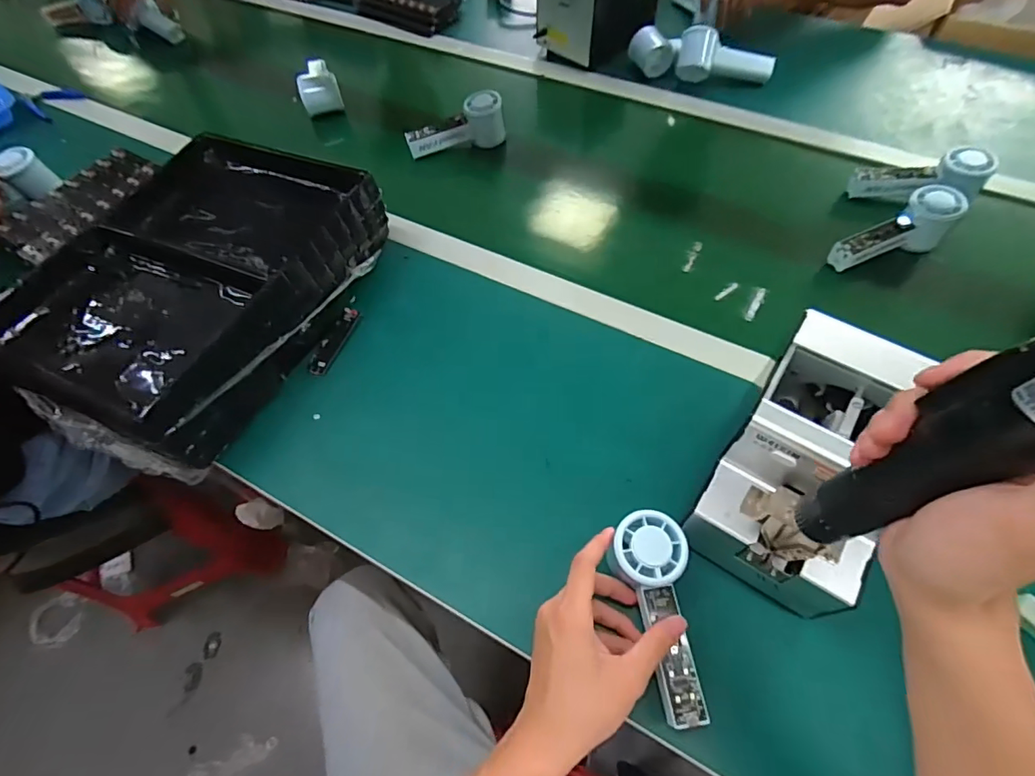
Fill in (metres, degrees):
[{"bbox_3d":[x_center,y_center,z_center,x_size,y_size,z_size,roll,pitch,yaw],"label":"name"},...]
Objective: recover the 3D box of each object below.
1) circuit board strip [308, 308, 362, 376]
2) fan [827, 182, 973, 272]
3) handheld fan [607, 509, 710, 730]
[{"bbox_3d":[-0.211,-0.054,0.584,0.023,0.006,0.092,27,64,-5],"label":"circuit board strip"},{"bbox_3d":[0.457,-0.188,0.617,0.149,0.057,0.047,-24,60,6],"label":"fan"},{"bbox_3d":[0.111,0.177,0.401,0.057,0.039,0.151,-7,72,-1],"label":"handheld fan"}]

